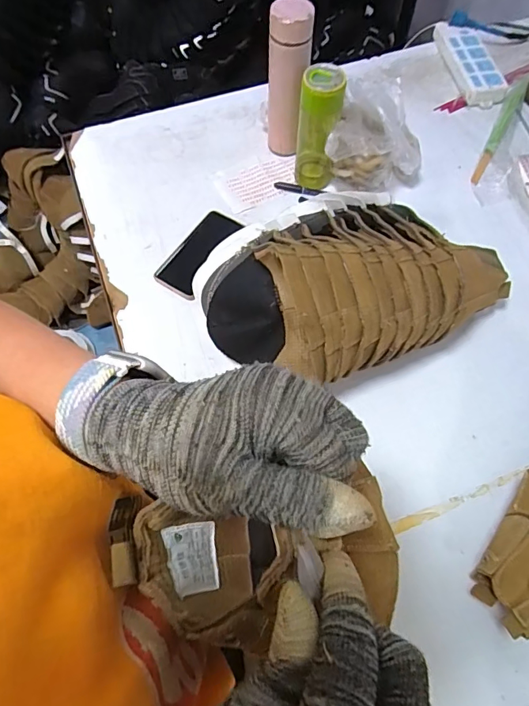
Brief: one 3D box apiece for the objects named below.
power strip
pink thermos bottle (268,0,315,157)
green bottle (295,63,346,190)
[{"bbox_3d":[0.417,-0.593,0.939,0.090,0.033,0.247,-9,65,-4],"label":"power strip"},{"bbox_3d":[0.040,-0.432,0.751,0.067,0.232,0.070,1,64,1],"label":"pink thermos bottle"},{"bbox_3d":[0.085,-0.350,0.729,0.065,0.187,0.071,3,64,2],"label":"green bottle"}]

